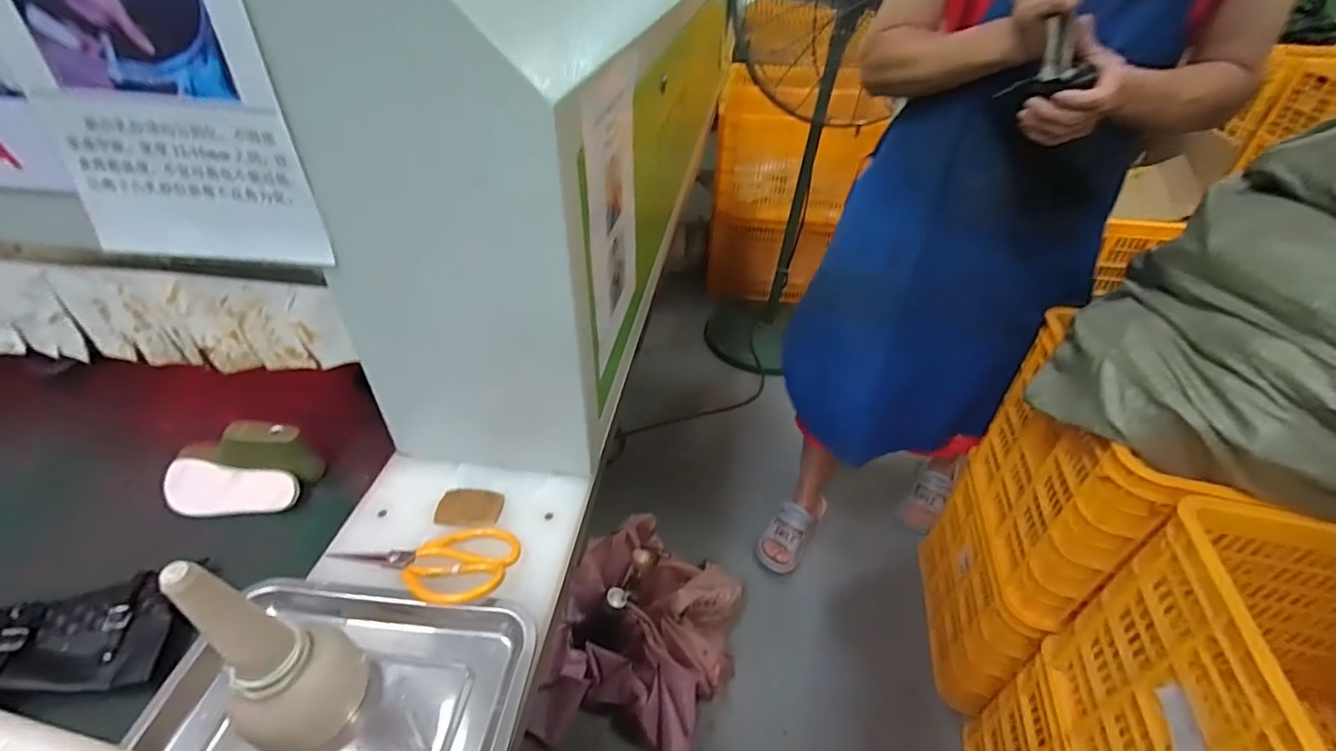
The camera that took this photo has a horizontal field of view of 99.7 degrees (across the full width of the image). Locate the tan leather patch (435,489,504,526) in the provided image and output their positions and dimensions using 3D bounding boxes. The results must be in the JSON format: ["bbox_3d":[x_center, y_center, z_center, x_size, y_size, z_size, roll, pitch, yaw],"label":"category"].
[{"bbox_3d":[-0.215,0.143,0.614,0.067,0.008,0.043,2,40,1],"label":"tan leather patch"}]

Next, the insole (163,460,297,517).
[{"bbox_3d":[-0.514,0.136,0.659,0.149,0.019,0.062,9,76,-5],"label":"insole"}]

